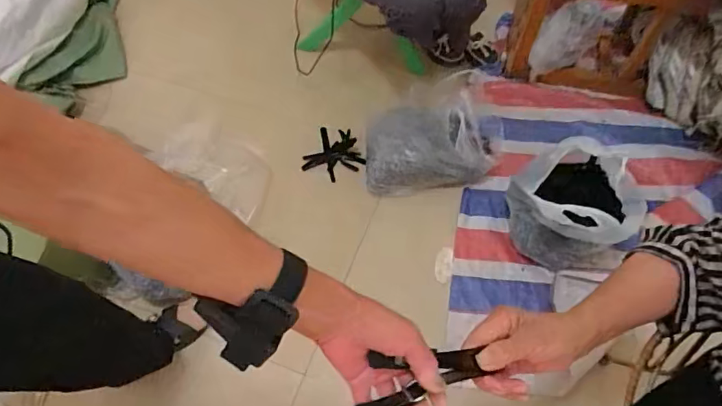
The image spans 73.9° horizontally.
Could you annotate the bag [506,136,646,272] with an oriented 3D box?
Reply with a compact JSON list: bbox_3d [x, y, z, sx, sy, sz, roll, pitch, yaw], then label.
[{"bbox_3d":[0.456,-0.007,1.003,0.251,0.223,0.223,-37,65,-19],"label":"bag"}]

